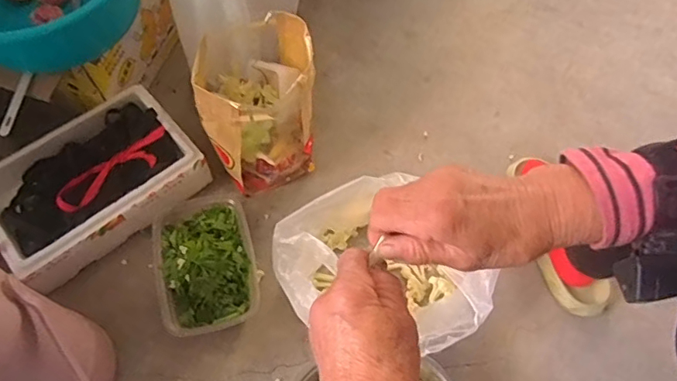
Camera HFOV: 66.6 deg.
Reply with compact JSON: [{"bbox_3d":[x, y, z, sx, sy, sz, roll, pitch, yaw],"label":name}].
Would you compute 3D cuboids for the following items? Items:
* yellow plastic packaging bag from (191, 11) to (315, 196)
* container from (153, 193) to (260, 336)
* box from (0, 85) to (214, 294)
[{"bbox_3d":[-0.125,-0.136,0.826,0.168,0.206,0.206,-5,63,-4],"label":"yellow plastic packaging bag"},{"bbox_3d":[-0.202,0.111,0.786,0.140,0.046,0.208,-12,64,-8],"label":"container"},{"bbox_3d":[-0.380,-0.010,0.813,0.304,0.069,0.212,-36,69,-18],"label":"box"}]

